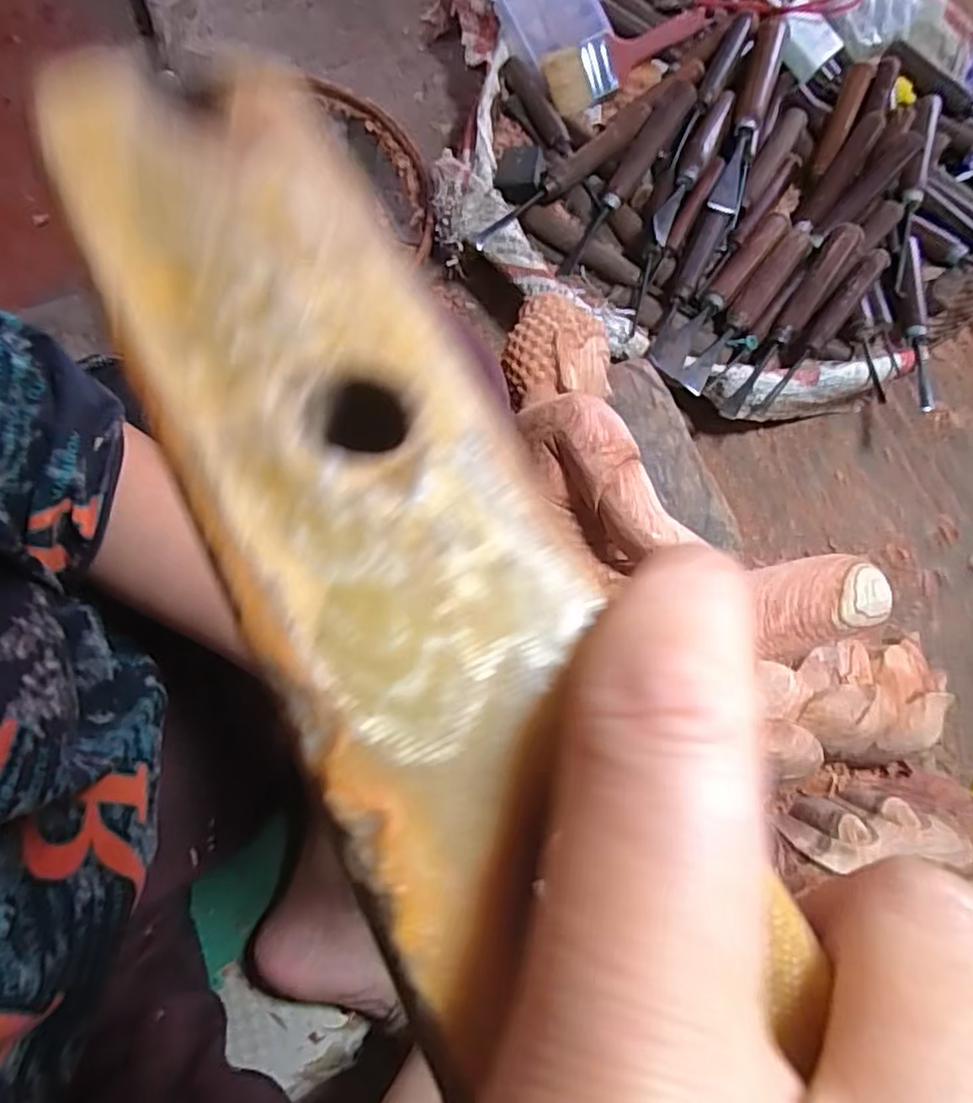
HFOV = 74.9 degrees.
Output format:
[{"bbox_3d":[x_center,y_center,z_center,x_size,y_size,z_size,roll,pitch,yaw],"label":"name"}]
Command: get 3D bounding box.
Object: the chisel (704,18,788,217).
[{"bbox_3d":[0.225,-0.376,0.546,0.026,0.031,0.196,19,76,3],"label":"chisel"}]

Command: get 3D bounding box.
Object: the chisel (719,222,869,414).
[{"bbox_3d":[0.244,-0.191,0.501,0.025,0.016,0.180,36,78,7],"label":"chisel"}]

